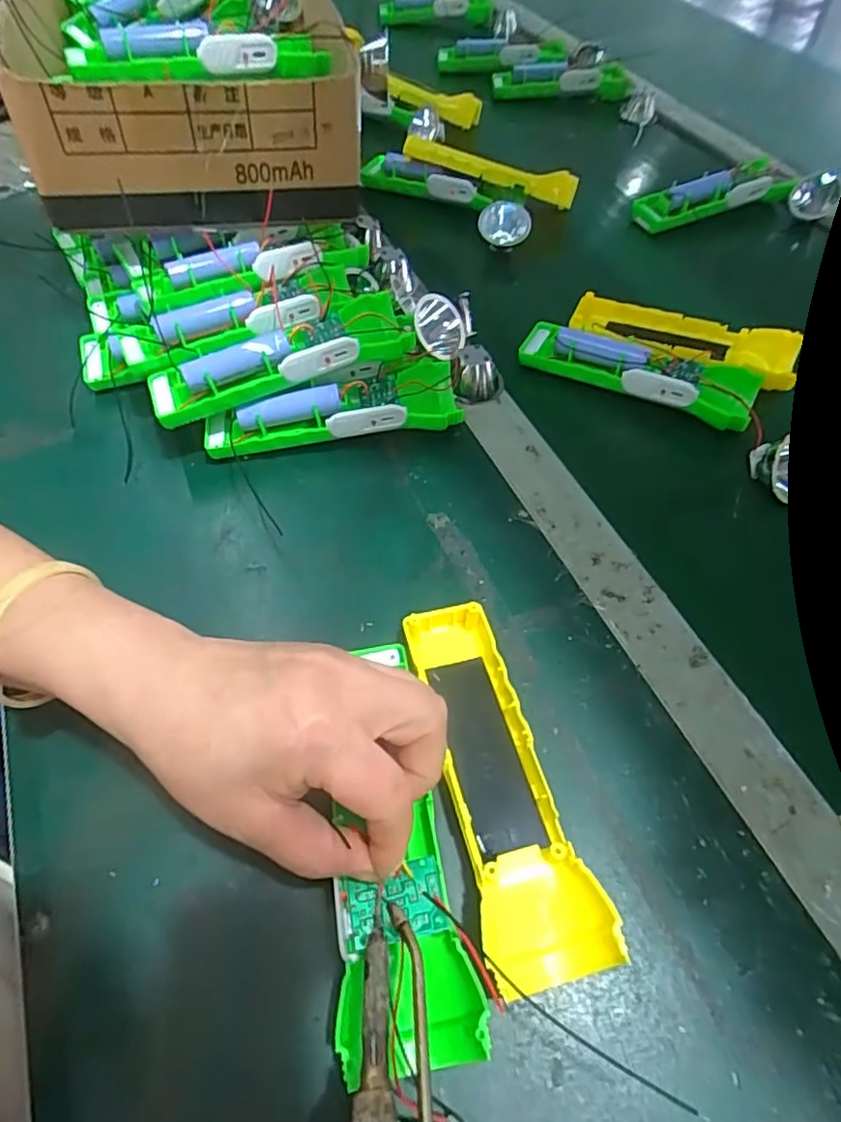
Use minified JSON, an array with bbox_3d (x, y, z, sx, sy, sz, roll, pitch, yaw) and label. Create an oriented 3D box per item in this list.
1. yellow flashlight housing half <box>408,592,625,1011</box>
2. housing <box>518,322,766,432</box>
[{"bbox_3d":[0.032,0.095,0.272,0.045,0.025,0.164,-14,57,-9],"label":"yellow flashlight housing half"},{"bbox_3d":[0.153,-0.138,0.426,0.163,0.022,0.054,20,59,13],"label":"housing"}]

